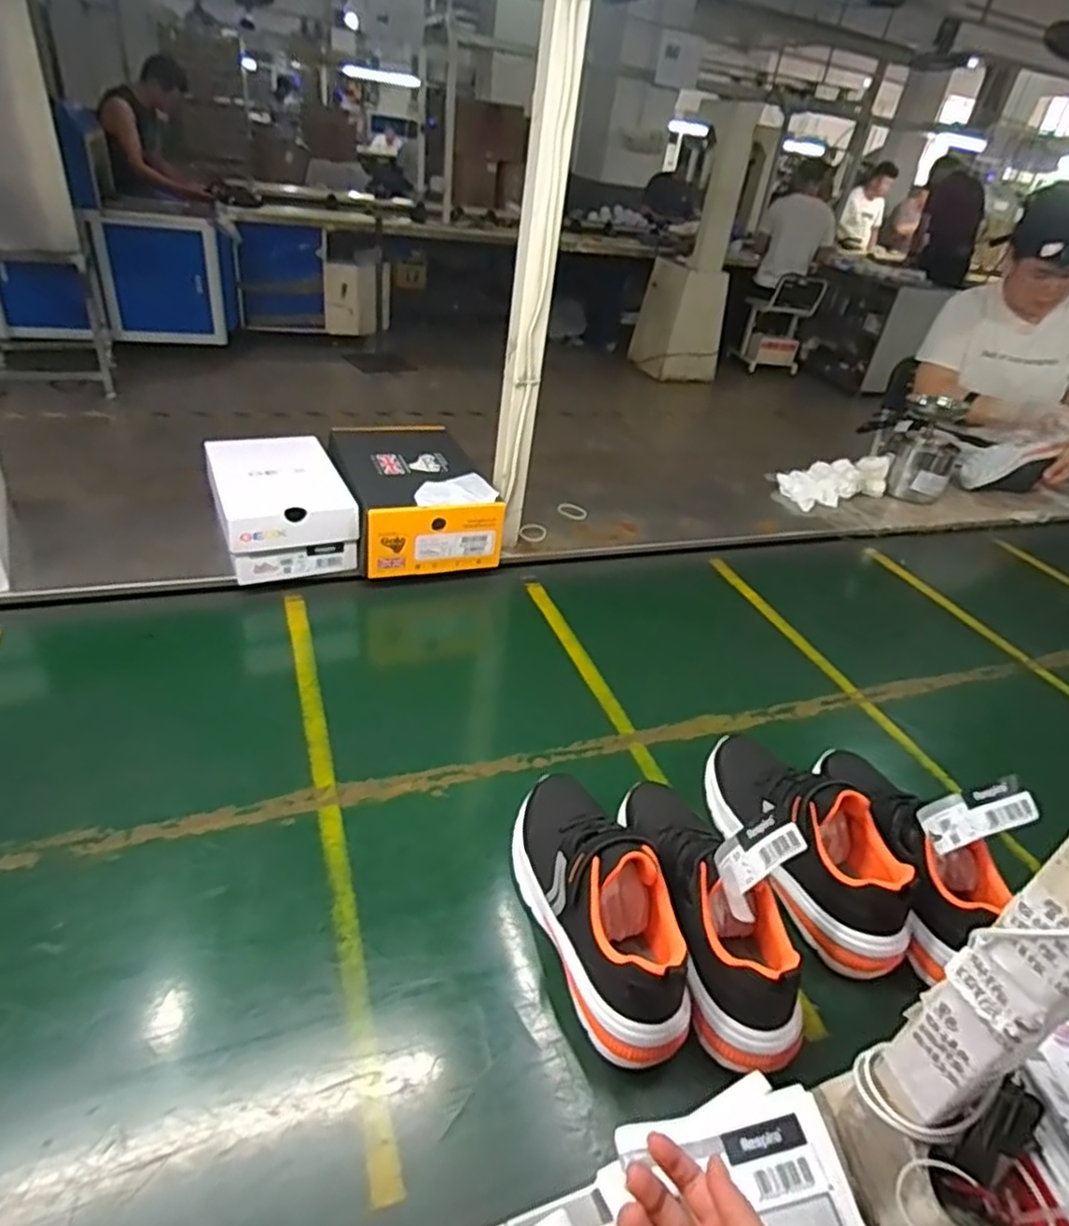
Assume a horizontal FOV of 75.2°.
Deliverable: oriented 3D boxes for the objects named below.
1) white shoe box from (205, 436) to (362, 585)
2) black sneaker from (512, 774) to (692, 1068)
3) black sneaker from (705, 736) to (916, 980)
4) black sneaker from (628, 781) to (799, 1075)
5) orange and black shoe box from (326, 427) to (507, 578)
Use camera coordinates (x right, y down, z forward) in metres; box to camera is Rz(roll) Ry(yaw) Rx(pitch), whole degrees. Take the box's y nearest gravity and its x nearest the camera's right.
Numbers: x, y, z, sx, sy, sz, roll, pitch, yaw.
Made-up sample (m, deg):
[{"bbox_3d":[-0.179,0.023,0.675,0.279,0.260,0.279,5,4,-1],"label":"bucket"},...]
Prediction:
[{"bbox_3d":[-0.378,-0.166,1.028,0.173,0.105,0.267,-12,40,-24],"label":"white shoe box"},{"bbox_3d":[0.052,0.234,0.594,0.087,0.112,0.246,-11,39,-23],"label":"black sneaker"},{"bbox_3d":[0.264,0.206,0.676,0.093,0.112,0.257,-10,39,-22],"label":"black sneaker"},{"bbox_3d":[0.143,0.246,0.599,0.087,0.107,0.248,-7,38,-19],"label":"black sneaker"},{"bbox_3d":[-0.199,-0.188,1.102,0.204,0.108,0.305,-11,39,-23],"label":"orange and black shoe box"}]

